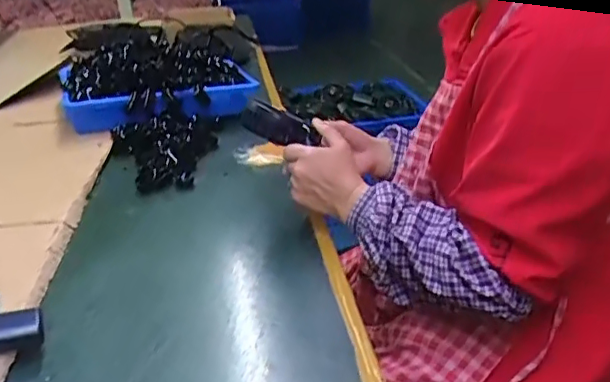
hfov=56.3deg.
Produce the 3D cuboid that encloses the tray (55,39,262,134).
[{"bbox_3d":[-0.298,-0.228,1.174,0.373,0.118,0.272,-10,28,-13],"label":"tray"}]

